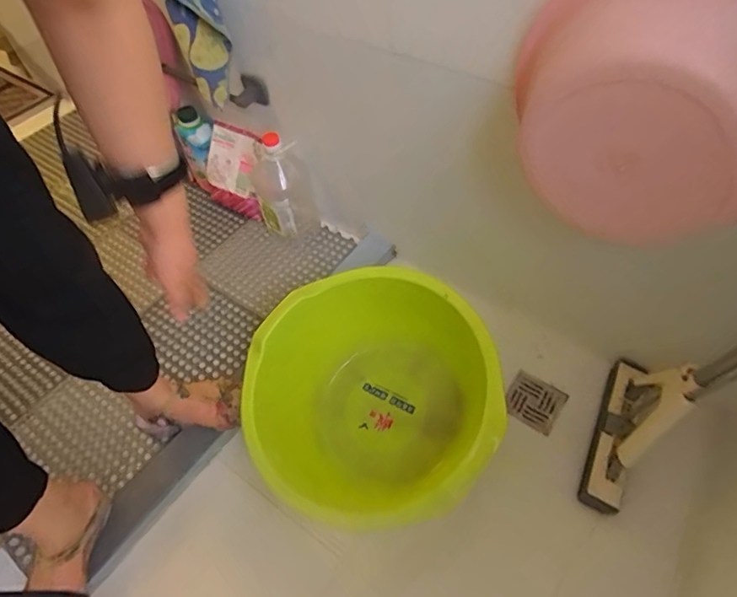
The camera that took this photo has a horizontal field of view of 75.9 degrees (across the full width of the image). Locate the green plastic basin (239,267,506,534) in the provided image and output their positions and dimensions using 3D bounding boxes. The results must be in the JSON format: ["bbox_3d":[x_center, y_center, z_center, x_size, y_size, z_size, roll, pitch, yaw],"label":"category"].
[{"bbox_3d":[-0.005,0.169,0.817,0.403,0.268,0.369,1,53,4],"label":"green plastic basin"}]

